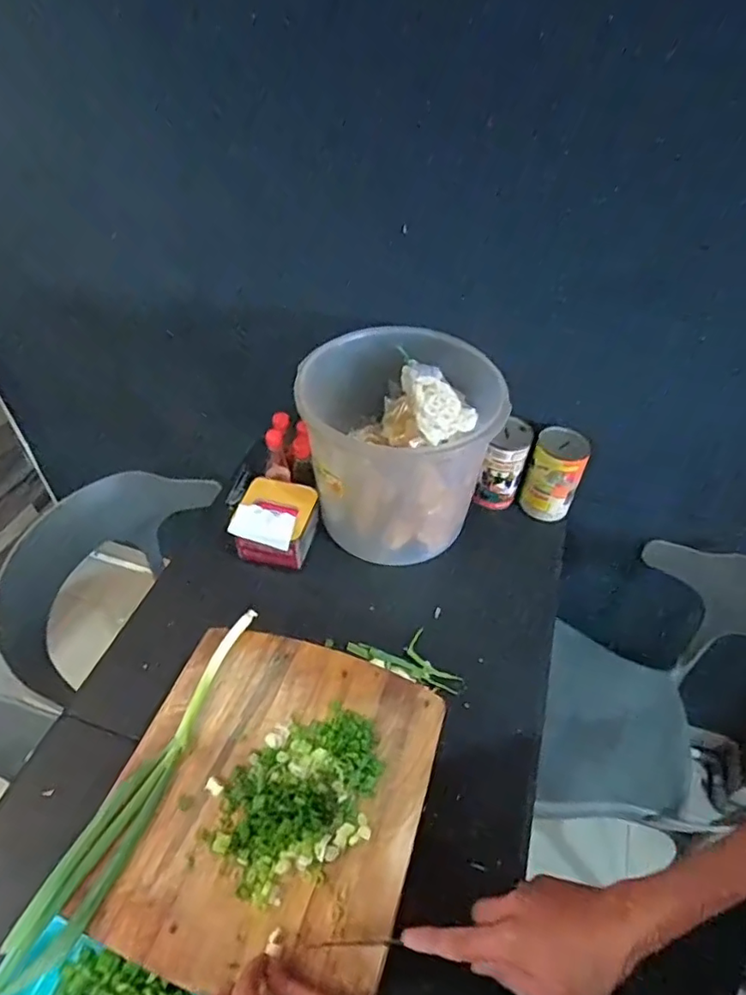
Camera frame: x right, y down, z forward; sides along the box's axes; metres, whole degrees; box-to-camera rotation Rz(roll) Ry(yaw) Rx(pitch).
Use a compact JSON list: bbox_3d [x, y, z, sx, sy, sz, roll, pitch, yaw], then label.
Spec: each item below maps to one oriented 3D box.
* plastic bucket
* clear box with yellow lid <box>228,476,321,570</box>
[{"bbox_3d":[0.038,-0.080,0.901,0.279,0.262,0.266,1,46,-1],"label":"plastic bucket"},{"bbox_3d":[-0.145,0.040,0.892,0.108,0.076,0.118,12,47,9],"label":"clear box with yellow lid"}]

